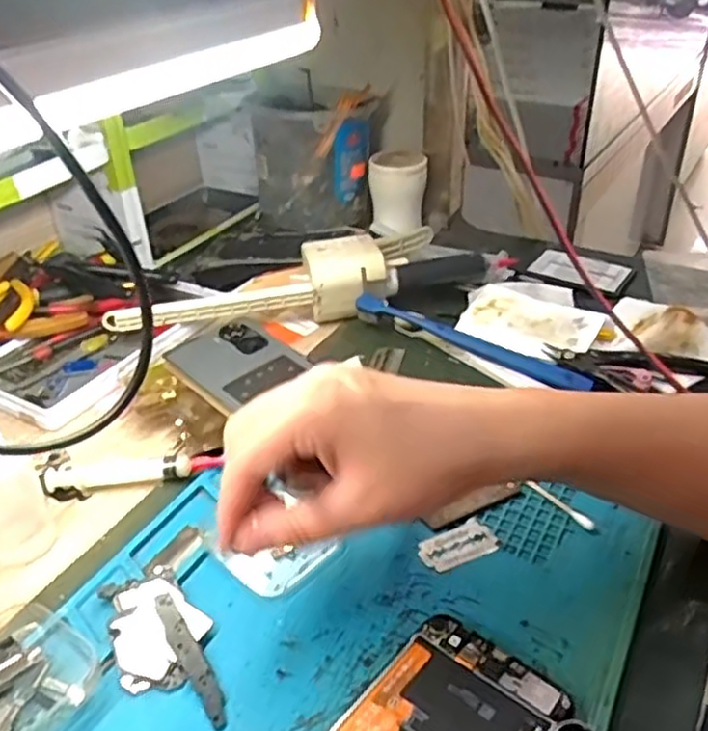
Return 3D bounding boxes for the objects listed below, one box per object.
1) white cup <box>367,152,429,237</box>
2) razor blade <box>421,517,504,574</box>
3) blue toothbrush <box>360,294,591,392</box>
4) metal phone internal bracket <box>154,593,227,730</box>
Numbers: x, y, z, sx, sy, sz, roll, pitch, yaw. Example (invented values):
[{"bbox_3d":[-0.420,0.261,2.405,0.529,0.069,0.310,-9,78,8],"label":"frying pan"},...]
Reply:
[{"bbox_3d":[0.041,-0.165,0.686,0.051,0.065,0.047,0,36,0],"label":"white cup"},{"bbox_3d":[0.055,0.095,0.383,0.041,0.004,0.023,-18,37,-22],"label":"razor blade"},{"bbox_3d":[0.083,-0.020,0.527,0.185,0.012,0.019,21,40,30],"label":"blue toothbrush"},{"bbox_3d":[-0.075,0.133,0.328,0.011,0.008,0.070,-23,39,-28],"label":"metal phone internal bracket"}]

